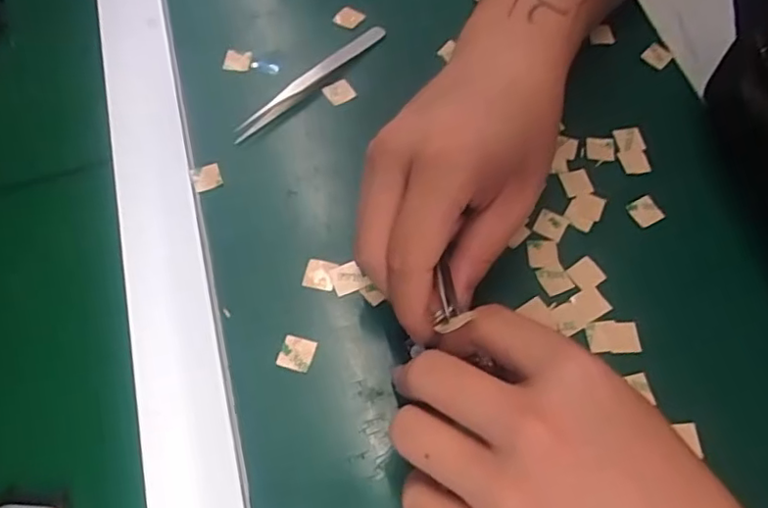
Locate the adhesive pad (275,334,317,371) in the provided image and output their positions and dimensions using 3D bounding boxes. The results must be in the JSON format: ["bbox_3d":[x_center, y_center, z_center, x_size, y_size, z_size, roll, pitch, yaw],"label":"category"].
[{"bbox_3d":[-0.041,0.046,0.285,0.015,0.004,0.016,15,64,8],"label":"adhesive pad"}]

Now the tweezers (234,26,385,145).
[{"bbox_3d":[-0.042,-0.103,0.356,0.012,0.010,0.118,39,69,18],"label":"tweezers"}]

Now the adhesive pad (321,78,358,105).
[{"bbox_3d":[-0.026,-0.095,0.359,0.015,0.005,0.016,-36,68,-16],"label":"adhesive pad"}]

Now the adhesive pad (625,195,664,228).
[{"bbox_3d":[0.141,-0.023,0.328,0.015,0.004,0.015,-23,65,-11],"label":"adhesive pad"}]

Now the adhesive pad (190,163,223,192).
[{"bbox_3d":[-0.096,-0.042,0.327,0.015,0.004,0.014,-24,65,-11],"label":"adhesive pad"}]

